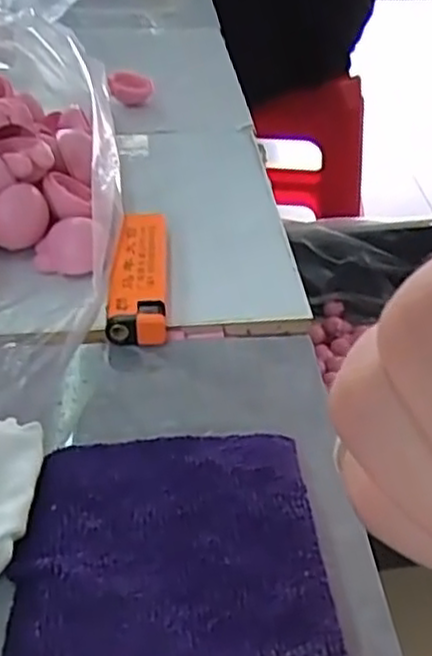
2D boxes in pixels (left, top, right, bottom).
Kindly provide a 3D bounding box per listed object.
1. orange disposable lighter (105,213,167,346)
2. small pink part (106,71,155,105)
[{"bbox_3d":[-0.032,-0.022,0.311,0.022,0.017,0.076,3,38,-4],"label":"orange disposable lighter"},{"bbox_3d":[-0.055,-0.155,0.479,0.027,0.018,0.016,3,37,2],"label":"small pink part"}]

